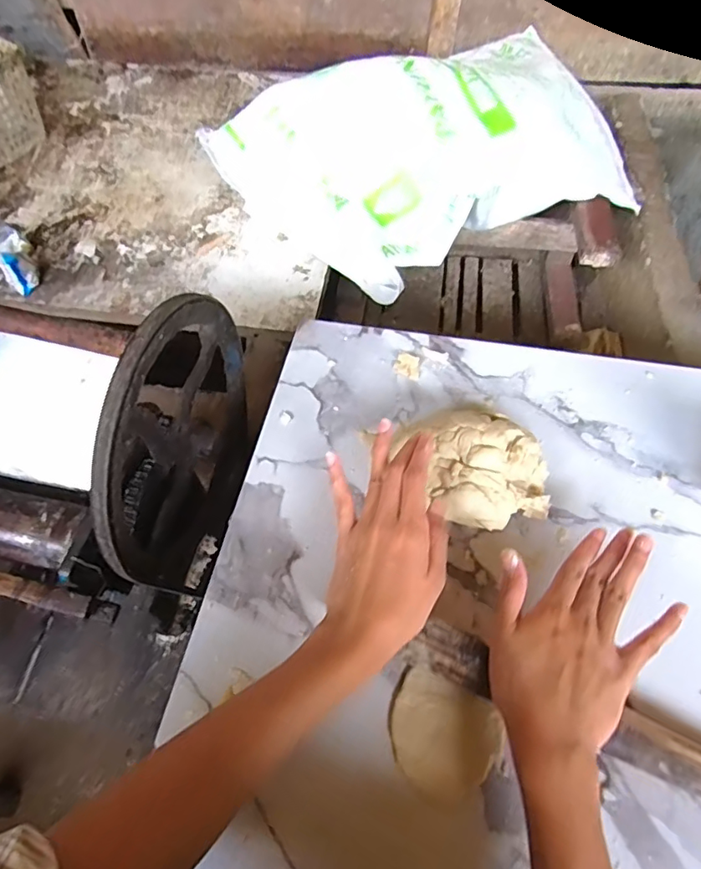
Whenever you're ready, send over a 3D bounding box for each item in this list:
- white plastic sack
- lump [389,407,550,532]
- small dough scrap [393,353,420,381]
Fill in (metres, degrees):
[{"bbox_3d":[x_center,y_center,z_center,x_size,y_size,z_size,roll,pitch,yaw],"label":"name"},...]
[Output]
[{"bbox_3d":[0.139,-0.481,0.912,0.674,0.186,0.396,-21,62,-12],"label":"white plastic sack"},{"bbox_3d":[0.107,0.029,0.441,0.120,0.058,0.101,-20,59,-10],"label":"lump"},{"bbox_3d":[0.059,-0.068,0.533,0.028,0.006,0.026,24,62,13],"label":"small dough scrap"}]

